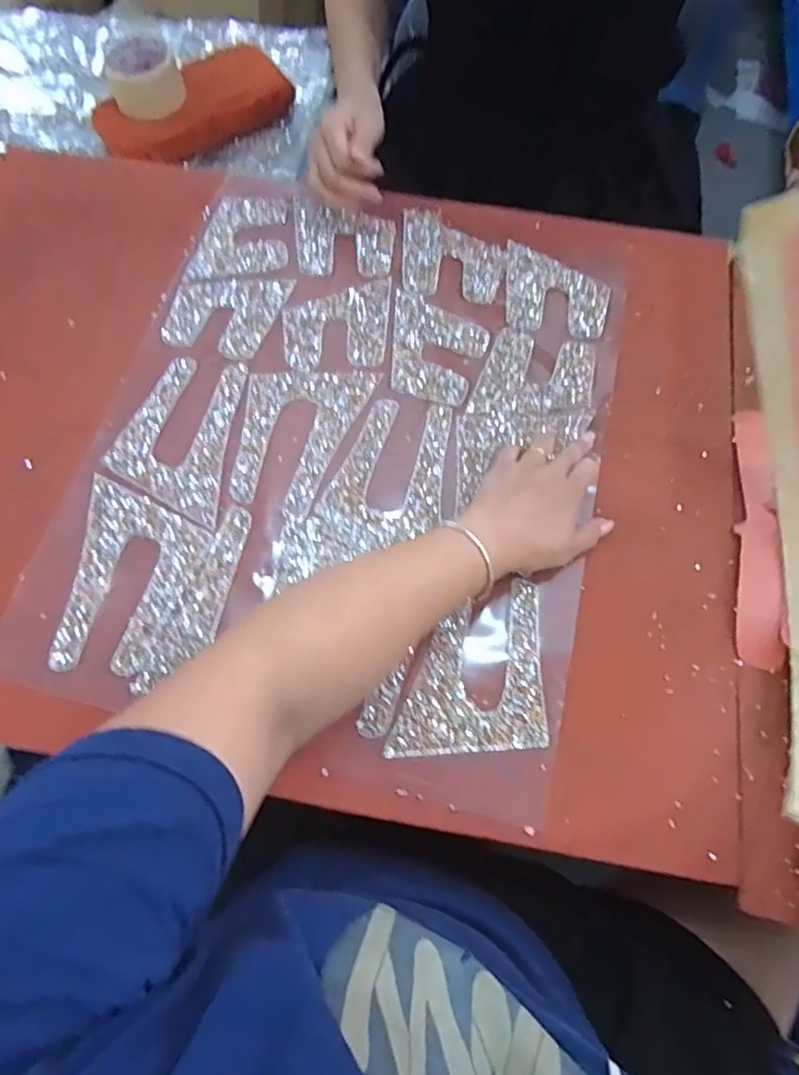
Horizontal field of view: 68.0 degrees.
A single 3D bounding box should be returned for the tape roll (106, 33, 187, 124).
[{"bbox_3d":[-0.341,-0.617,0.795,0.091,0.055,0.096,-2,67,4],"label":"tape roll"}]

